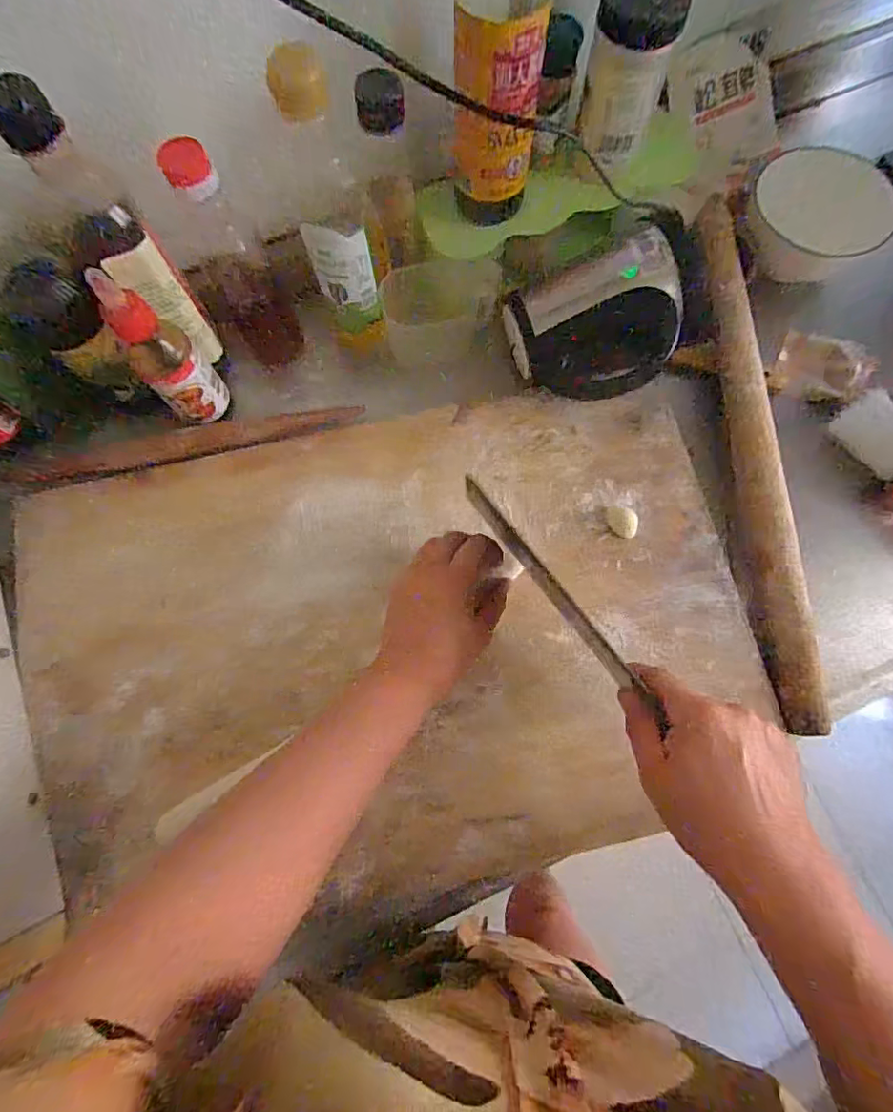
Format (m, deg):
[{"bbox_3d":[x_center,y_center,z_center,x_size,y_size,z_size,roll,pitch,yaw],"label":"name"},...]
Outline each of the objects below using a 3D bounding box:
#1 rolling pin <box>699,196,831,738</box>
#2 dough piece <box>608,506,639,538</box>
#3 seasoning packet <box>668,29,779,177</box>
[{"bbox_3d":[0.272,-0.100,0.462,0.032,0.030,0.477,-3,76,0],"label":"rolling pin"},{"bbox_3d":[0.153,-0.030,0.460,0.029,0.008,0.022,40,79,10],"label":"dough piece"},{"bbox_3d":[0.280,-0.453,0.533,0.098,0.012,0.114,-26,118,3],"label":"seasoning packet"}]

